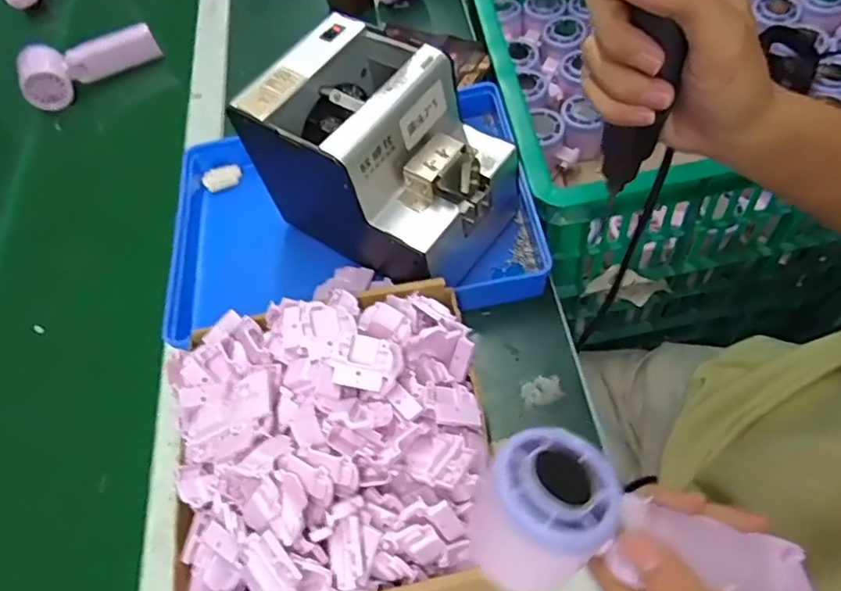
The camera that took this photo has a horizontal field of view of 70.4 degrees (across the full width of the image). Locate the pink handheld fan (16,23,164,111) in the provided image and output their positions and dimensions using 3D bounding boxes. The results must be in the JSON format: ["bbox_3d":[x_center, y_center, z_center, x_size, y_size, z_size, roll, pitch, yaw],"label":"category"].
[{"bbox_3d":[-0.402,-0.282,0.730,0.161,0.050,0.053,-17,57,-2],"label":"pink handheld fan"}]

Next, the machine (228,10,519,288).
[{"bbox_3d":[-0.027,-0.109,0.496,0.184,0.157,0.130,27,68,25],"label":"machine"}]

